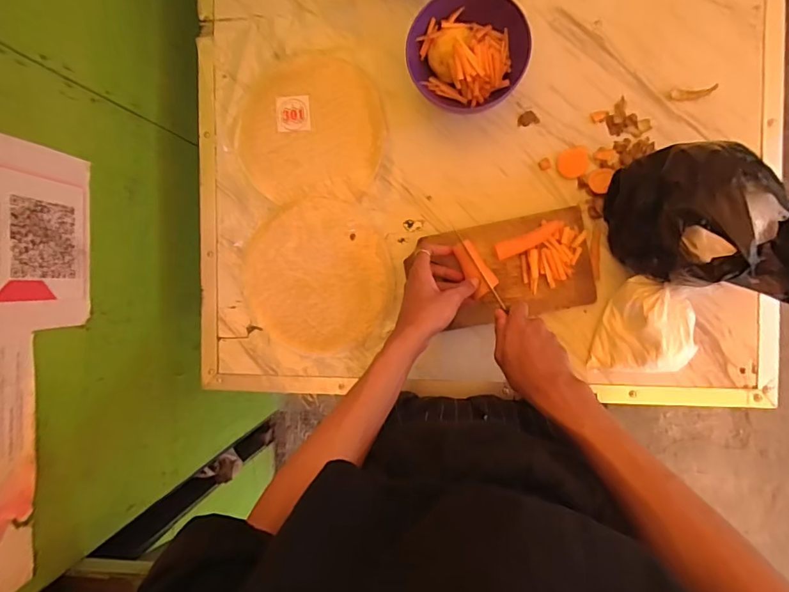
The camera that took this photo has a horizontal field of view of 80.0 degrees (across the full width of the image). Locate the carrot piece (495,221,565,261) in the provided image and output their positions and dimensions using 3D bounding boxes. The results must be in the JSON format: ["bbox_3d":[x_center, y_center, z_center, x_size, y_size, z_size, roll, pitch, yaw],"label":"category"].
[{"bbox_3d":[0.176,-0.074,0.613,0.094,0.006,0.021,-25,86,-1],"label":"carrot piece"}]

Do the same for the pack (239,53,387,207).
[{"bbox_3d":[-0.120,-0.241,0.674,0.205,0.007,0.204,-2,91,7],"label":"pack"}]

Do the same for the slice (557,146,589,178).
[{"bbox_3d":[0.239,-0.178,0.629,0.040,0.005,0.039,-7,90,7],"label":"slice"}]

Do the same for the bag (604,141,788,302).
[{"bbox_3d":[0.361,-0.083,0.536,0.185,0.185,0.152,4,92,7],"label":"bag"}]

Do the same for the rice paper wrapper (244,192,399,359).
[{"bbox_3d":[-0.110,-0.029,0.678,0.215,0.006,0.214,5,92,7],"label":"rice paper wrapper"}]

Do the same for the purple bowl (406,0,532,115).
[{"bbox_3d":[0.096,-0.323,0.619,0.149,0.062,0.139,0,91,7],"label":"purple bowl"}]

